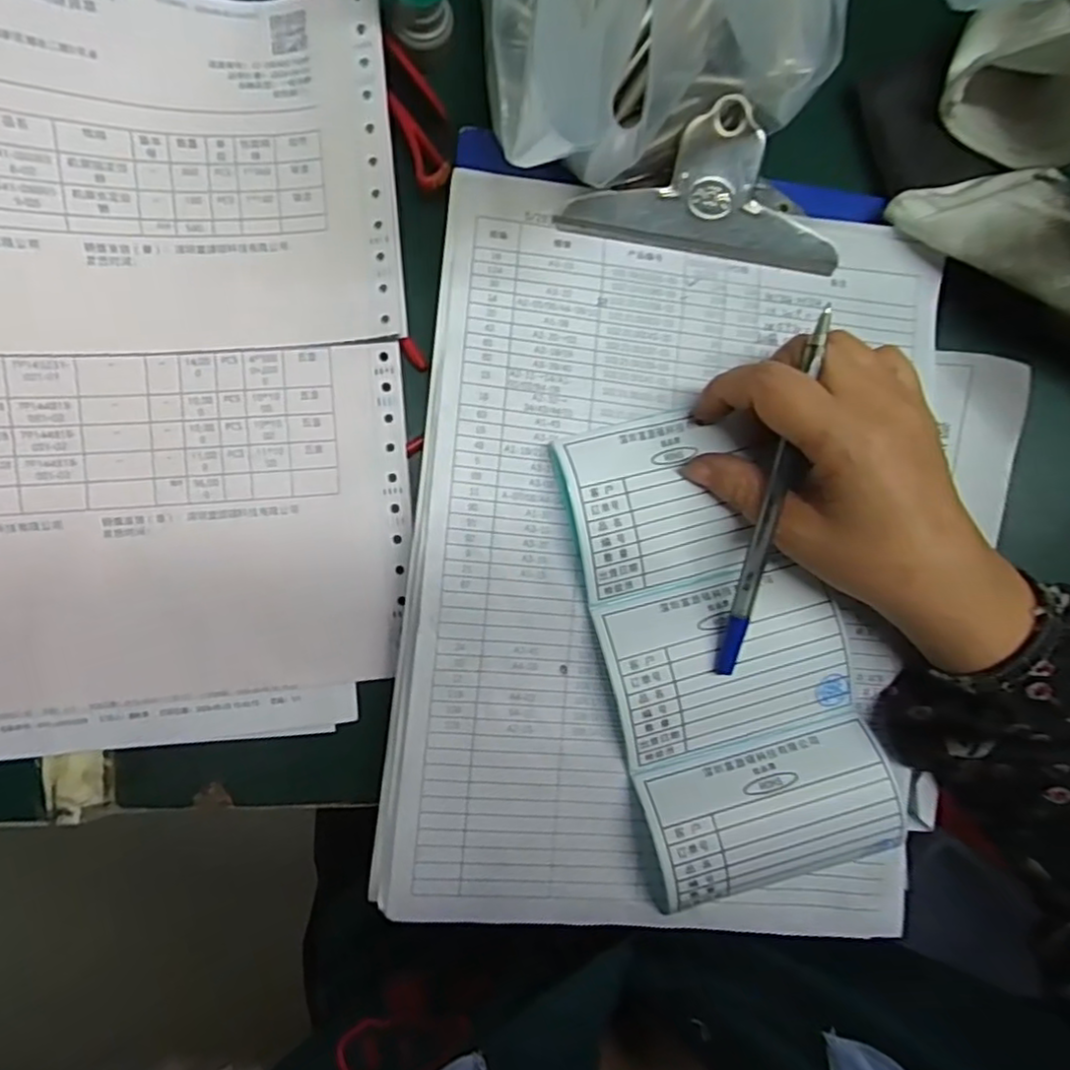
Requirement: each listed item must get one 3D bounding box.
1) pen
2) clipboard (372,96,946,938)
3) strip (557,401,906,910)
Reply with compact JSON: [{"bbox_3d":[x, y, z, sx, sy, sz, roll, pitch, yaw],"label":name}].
[{"bbox_3d":[0.089,-0.013,0.251,0.008,0.008,0.141,12,99,-5],"label":"pen"},{"bbox_3d":[0.056,0.001,0.268,0.207,0.020,0.310,6,88,-5],"label":"clipboard"},{"bbox_3d":[0.076,0.045,0.267,0.097,0.021,0.188,-14,90,-5],"label":"strip"}]

